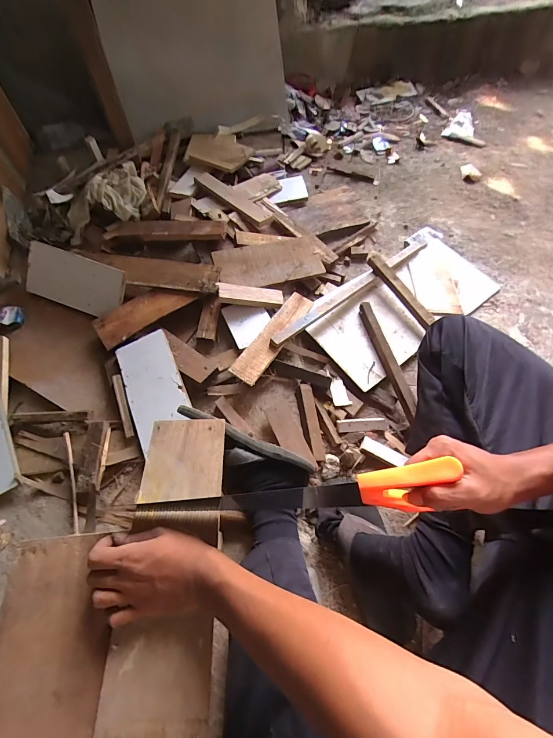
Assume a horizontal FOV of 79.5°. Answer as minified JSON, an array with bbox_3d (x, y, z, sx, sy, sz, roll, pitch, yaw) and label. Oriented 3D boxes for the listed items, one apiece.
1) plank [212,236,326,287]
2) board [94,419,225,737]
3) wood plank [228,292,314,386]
[{"bbox_3d":[-0.015,-0.292,0.898,0.289,0.021,0.130,-14,75,-19],"label":"plank"},{"bbox_3d":[-0.125,0.223,0.402,0.106,0.013,0.338,0,60,0],"label":"board"},{"bbox_3d":[-0.006,-0.084,0.786,0.069,0.020,0.284,27,59,13],"label":"wood plank"}]

